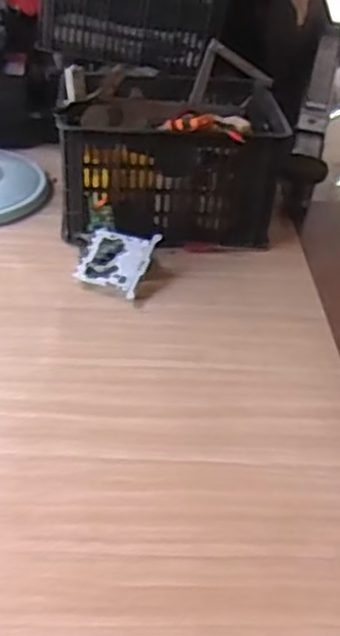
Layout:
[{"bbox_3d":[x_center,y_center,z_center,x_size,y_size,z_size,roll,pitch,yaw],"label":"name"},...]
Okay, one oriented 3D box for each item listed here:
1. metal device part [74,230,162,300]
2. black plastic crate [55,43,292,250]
[{"bbox_3d":[-0.121,-0.121,1.518,0.158,0.021,0.164,10,56,21],"label":"metal device part"},{"bbox_3d":[0.003,-0.382,1.674,0.483,0.305,0.380,3,37,-4],"label":"black plastic crate"}]

